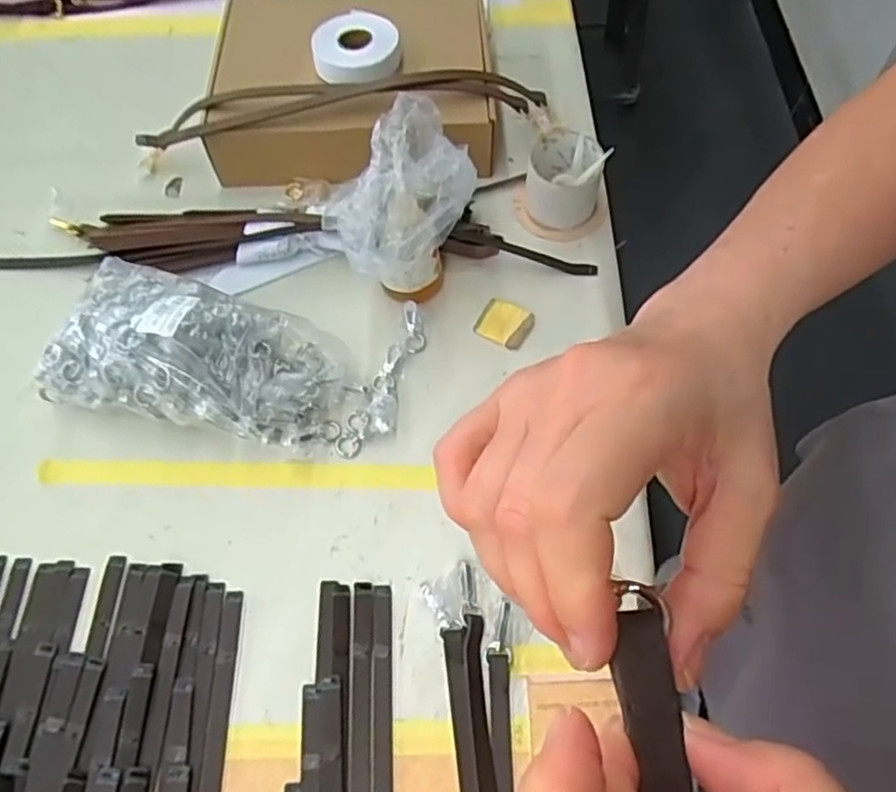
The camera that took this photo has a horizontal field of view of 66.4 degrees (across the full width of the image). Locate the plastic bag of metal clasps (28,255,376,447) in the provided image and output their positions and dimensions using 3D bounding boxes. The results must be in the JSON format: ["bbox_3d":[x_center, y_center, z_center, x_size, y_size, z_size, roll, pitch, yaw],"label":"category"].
[{"bbox_3d":[-0.232,-0.045,0.649,0.276,0.099,0.146,13,61,7],"label":"plastic bag of metal clasps"}]

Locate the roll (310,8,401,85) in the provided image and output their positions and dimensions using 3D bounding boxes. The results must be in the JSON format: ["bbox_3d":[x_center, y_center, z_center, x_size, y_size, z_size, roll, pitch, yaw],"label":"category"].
[{"bbox_3d":[-0.105,-0.399,0.784,0.097,0.030,0.101,0,61,0],"label":"roll"}]

